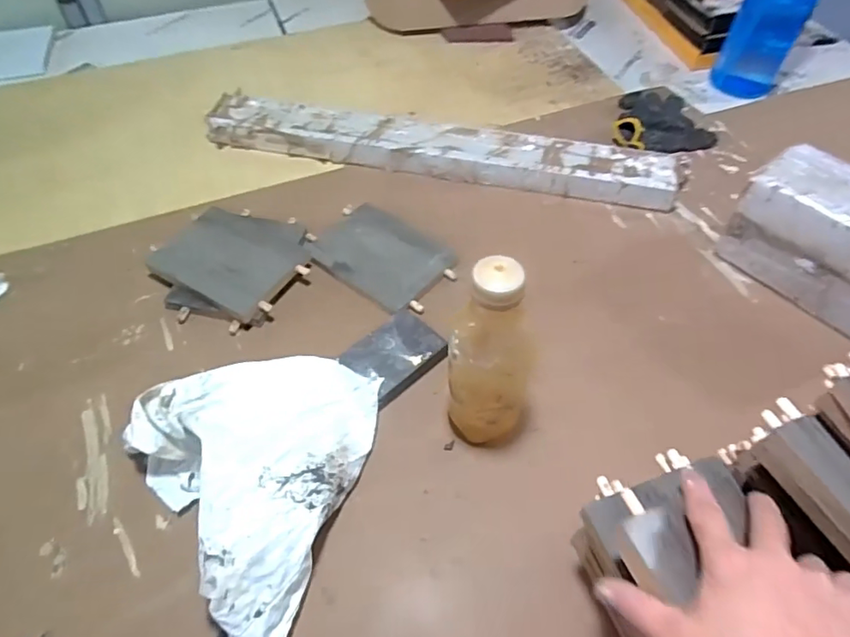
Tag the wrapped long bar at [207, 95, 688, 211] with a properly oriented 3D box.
[{"bbox_3d":[0.017,-0.240,0.799,0.664,0.050,0.081,11,55,7],"label":"wrapped long bar"}]

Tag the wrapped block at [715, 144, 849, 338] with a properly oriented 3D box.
[{"bbox_3d":[0.458,-0.085,0.629,0.101,0.131,0.203,-36,63,-24],"label":"wrapped block"}]

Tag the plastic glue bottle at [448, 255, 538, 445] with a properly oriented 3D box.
[{"bbox_3d":[0.057,0.041,0.480,0.076,0.213,0.065,14,55,10],"label":"plastic glue bottle"}]

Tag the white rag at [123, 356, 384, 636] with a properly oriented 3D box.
[{"bbox_3d":[-0.170,0.119,0.489,0.217,0.097,0.258,17,56,10],"label":"white rag"}]

